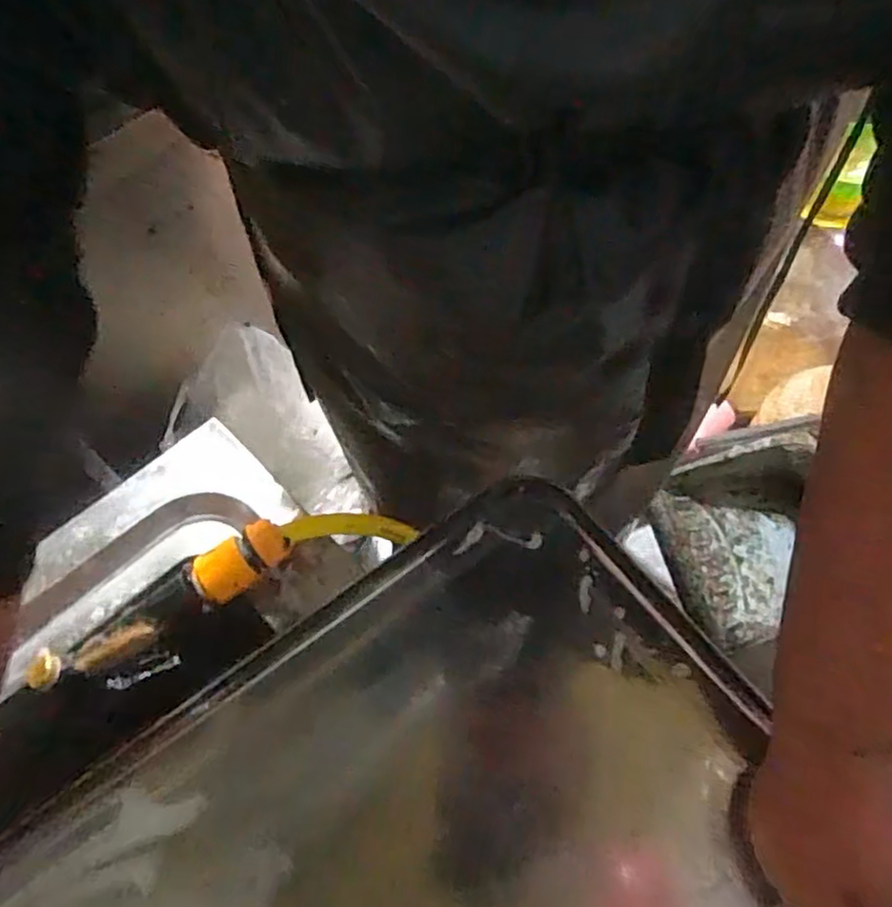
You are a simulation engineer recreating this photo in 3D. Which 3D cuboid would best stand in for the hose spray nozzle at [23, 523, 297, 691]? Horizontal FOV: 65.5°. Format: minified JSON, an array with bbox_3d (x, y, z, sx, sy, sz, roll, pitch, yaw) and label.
[{"bbox_3d":[-0.186,0.095,0.442,0.176,0.028,0.043,-26,60,-11],"label":"hose spray nozzle"}]

